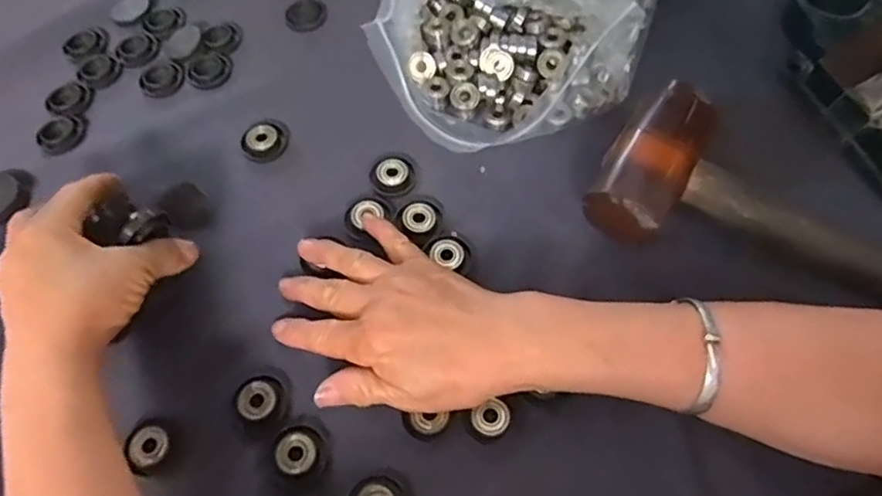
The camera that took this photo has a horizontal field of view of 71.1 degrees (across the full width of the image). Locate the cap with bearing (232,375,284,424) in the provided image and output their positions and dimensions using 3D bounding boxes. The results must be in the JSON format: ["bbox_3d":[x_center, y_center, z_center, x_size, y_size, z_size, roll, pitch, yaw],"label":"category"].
[{"bbox_3d":[-0.104,0.087,0.357,0.026,0.010,0.026,-1,60,1],"label":"cap with bearing"}]

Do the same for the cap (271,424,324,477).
[{"bbox_3d":[-0.079,0.112,0.342,0.026,0.005,0.026,-1,60,1],"label":"cap"}]

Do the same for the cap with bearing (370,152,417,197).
[{"bbox_3d":[-0.033,-0.051,0.429,0.028,0.009,0.032,2,60,3],"label":"cap with bearing"}]

